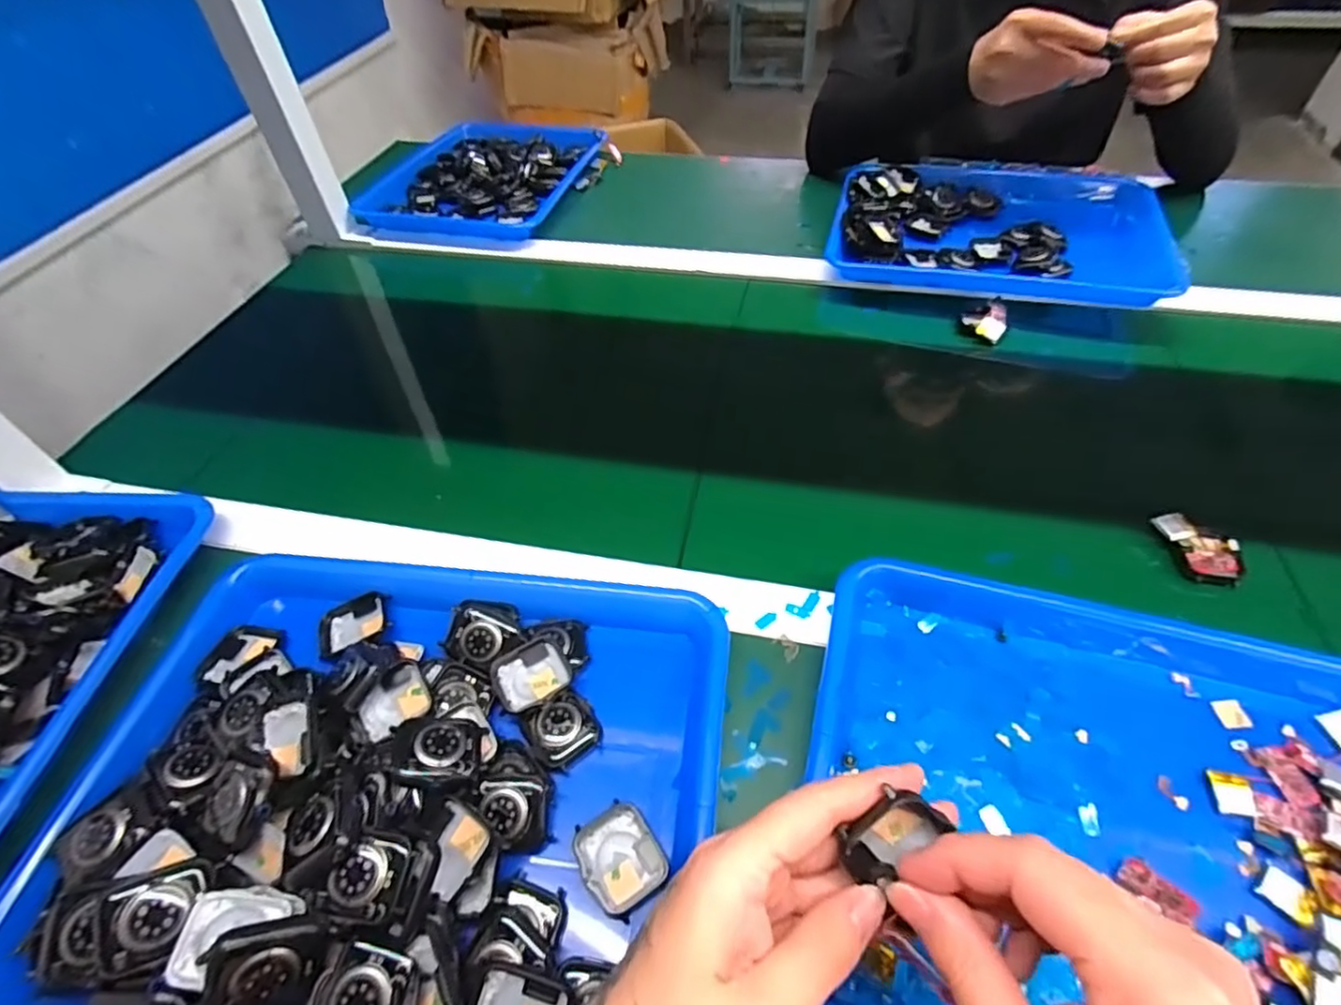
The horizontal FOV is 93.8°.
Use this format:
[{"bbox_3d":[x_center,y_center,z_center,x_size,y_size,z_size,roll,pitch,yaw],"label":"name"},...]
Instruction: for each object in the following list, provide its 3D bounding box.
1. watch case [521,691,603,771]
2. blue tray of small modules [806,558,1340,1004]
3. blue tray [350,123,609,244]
[{"bbox_3d":[-0.061,0.129,0.358,0.036,0.018,0.037,-30,55,-20],"label":"watch case"},{"bbox_3d":[0.236,0.163,0.312,0.327,0.035,0.253,12,52,13],"label":"blue tray of small modules"},{"bbox_3d":[-0.235,-0.436,0.831,0.241,0.031,0.302,9,51,10],"label":"blue tray"}]

